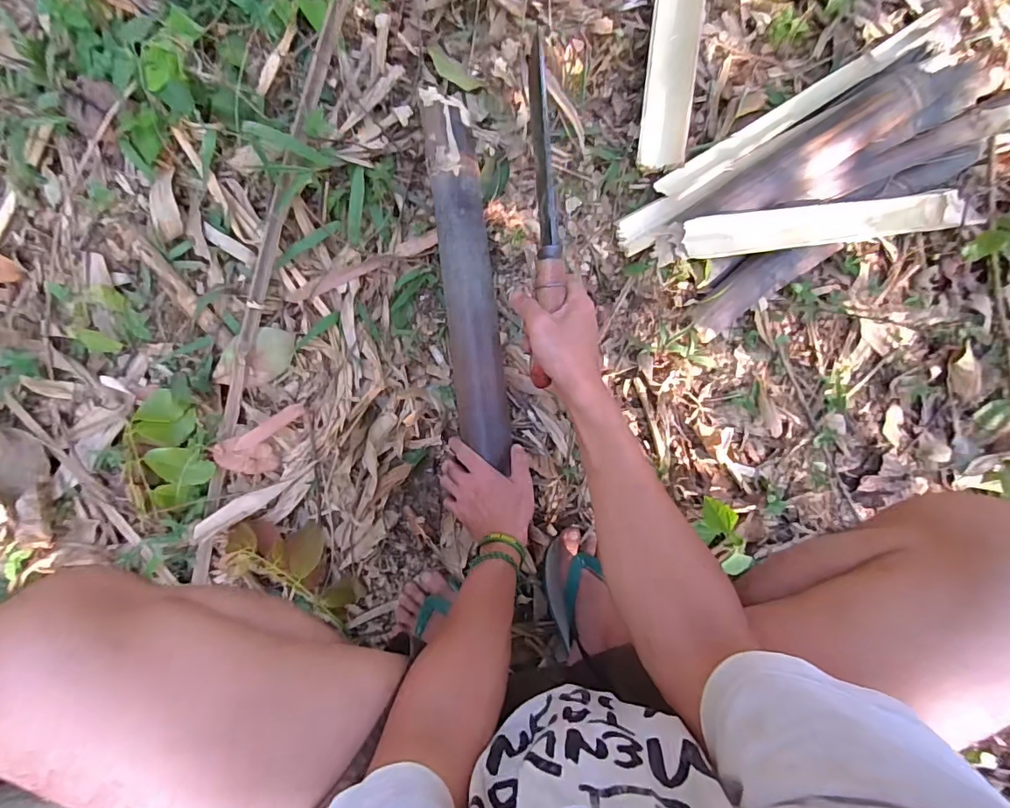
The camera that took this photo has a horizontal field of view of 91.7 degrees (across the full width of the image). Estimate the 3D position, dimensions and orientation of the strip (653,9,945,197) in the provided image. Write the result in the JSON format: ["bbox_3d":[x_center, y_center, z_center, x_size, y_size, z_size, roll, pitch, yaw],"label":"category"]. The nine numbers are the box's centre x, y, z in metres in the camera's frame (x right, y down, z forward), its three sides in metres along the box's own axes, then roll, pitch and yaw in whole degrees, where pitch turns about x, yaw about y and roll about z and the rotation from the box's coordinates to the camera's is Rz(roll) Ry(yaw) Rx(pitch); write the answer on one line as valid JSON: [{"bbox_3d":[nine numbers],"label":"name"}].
[{"bbox_3d":[0.470,-0.468,0.757,0.554,0.013,0.049,-33,60,-6],"label":"strip"}]

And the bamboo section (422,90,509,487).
[{"bbox_3d":[-0.049,-0.167,0.682,0.079,0.081,0.499,-7,89,-5],"label":"bamboo section"}]

